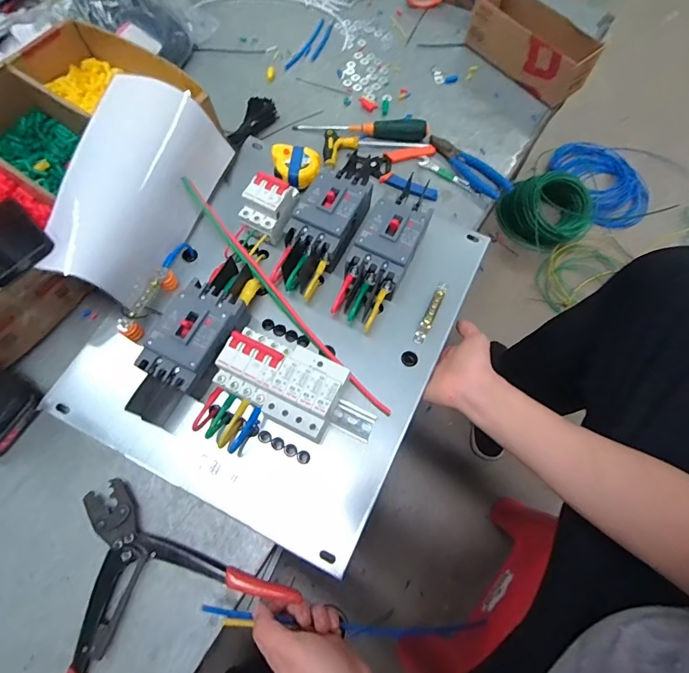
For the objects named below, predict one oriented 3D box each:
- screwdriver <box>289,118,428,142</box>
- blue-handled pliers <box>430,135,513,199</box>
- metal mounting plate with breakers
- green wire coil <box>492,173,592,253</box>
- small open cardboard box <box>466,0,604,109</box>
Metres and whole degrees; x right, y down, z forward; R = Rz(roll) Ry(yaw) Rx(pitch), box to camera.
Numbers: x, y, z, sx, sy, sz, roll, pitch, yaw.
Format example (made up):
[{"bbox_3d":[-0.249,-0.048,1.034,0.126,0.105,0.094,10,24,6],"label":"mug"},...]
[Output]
[{"bbox_3d":[0.029,-0.356,0.722,0.225,0.028,0.029,7,68,2],"label":"screwdriver"},{"bbox_3d":[0.206,-0.285,0.698,0.052,0.019,0.157,-31,71,-13],"label":"blue-handled pliers"},{"bbox_3d":[-0.075,-0.037,0.556,0.404,0.084,0.496,26,69,9],"label":"metal mounting plate with breakers"},{"bbox_3d":[0.550,-0.344,1.132,0.213,0.122,0.197,-1,63,1],"label":"green wire coil"},{"bbox_3d":[0.334,-0.522,0.759,0.102,0.086,0.234,-32,71,-13],"label":"small open cardboard box"}]

